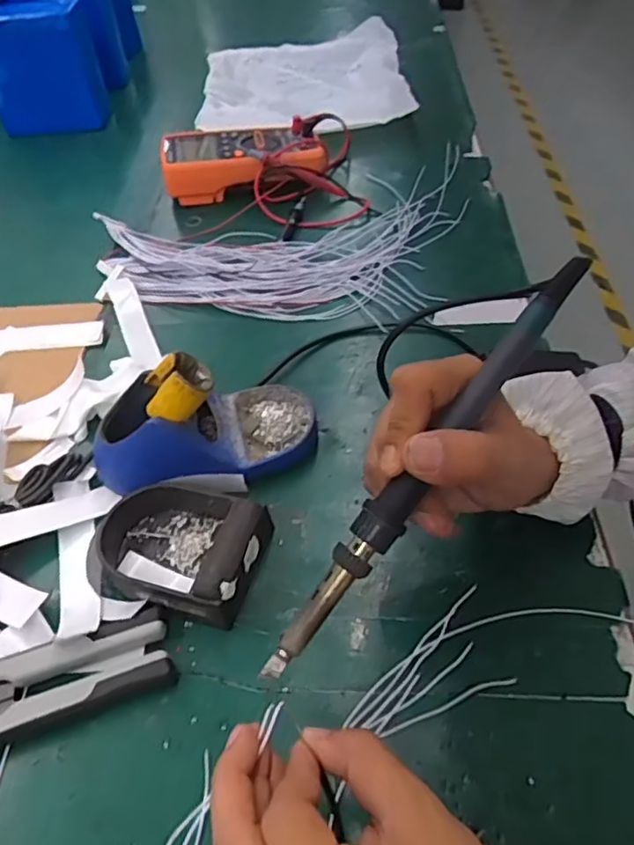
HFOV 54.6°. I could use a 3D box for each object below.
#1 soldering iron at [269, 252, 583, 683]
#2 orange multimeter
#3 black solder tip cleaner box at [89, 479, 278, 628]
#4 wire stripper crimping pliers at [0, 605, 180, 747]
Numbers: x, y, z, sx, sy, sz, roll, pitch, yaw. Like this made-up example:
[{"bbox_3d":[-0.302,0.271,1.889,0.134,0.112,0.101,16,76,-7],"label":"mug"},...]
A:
[{"bbox_3d":[0.052,0.016,0.283,0.017,0.021,0.237,34,82,28],"label":"soldering iron"},{"bbox_3d":[-0.085,-0.308,0.724,0.189,0.053,0.101,-2,50,3],"label":"orange multimeter"},{"bbox_3d":[-0.092,0.075,0.398,0.115,0.032,0.084,9,51,12],"label":"black solder tip cleaner box"},{"bbox_3d":[-0.184,0.159,0.349,0.198,0.015,0.051,-17,51,-9],"label":"wire stripper crimping pliers"}]

